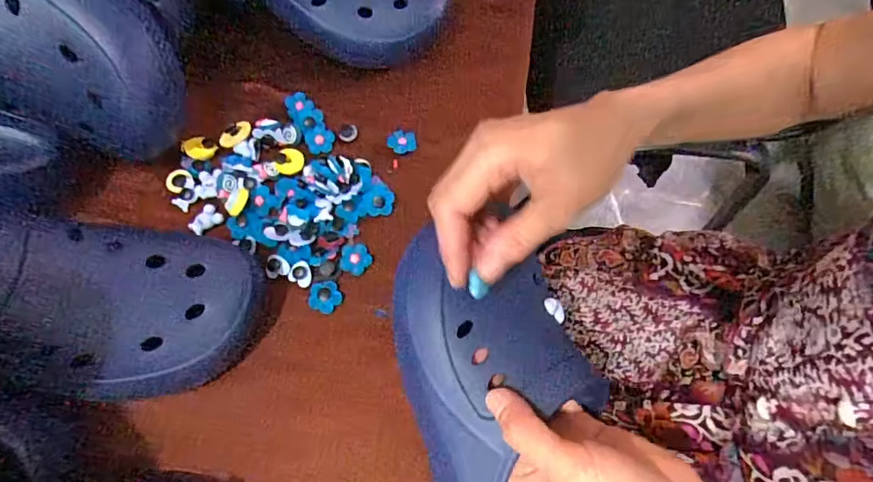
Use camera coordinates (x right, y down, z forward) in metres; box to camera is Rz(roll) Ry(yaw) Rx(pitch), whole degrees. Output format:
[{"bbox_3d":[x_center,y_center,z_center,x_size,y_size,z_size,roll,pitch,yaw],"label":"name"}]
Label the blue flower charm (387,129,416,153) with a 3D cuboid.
[{"bbox_3d":[-0.030,-0.085,0.429,0.026,0.006,0.022,0,86,-6],"label":"blue flower charm"}]

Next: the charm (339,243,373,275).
[{"bbox_3d":[-0.064,0.014,0.394,0.025,0.004,0.024,2,70,-1],"label":"charm"}]

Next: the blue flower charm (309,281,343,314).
[{"bbox_3d":[-0.086,0.043,0.386,0.025,0.004,0.024,5,70,0],"label":"blue flower charm"}]

